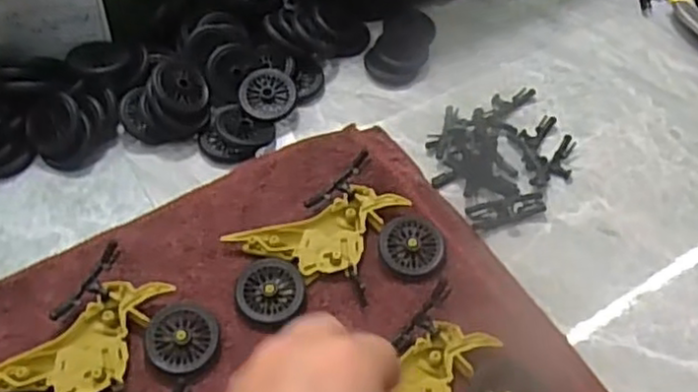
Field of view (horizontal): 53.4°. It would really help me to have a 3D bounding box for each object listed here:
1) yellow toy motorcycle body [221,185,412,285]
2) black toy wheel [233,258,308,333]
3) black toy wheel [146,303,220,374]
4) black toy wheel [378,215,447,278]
[{"bbox_3d":[-0.012,0.023,0.400,0.100,0.009,0.044,-21,59,-17],"label":"yellow toy motorcycle body"},{"bbox_3d":[-0.044,0.052,0.380,0.037,0.008,0.038,2,55,-2],"label":"black toy wheel"},{"bbox_3d":[-0.086,0.074,0.358,0.035,0.007,0.034,2,55,-2],"label":"black toy wheel"},{"bbox_3d":[0.036,0.028,0.398,0.036,0.009,0.038,2,55,-2],"label":"black toy wheel"}]

